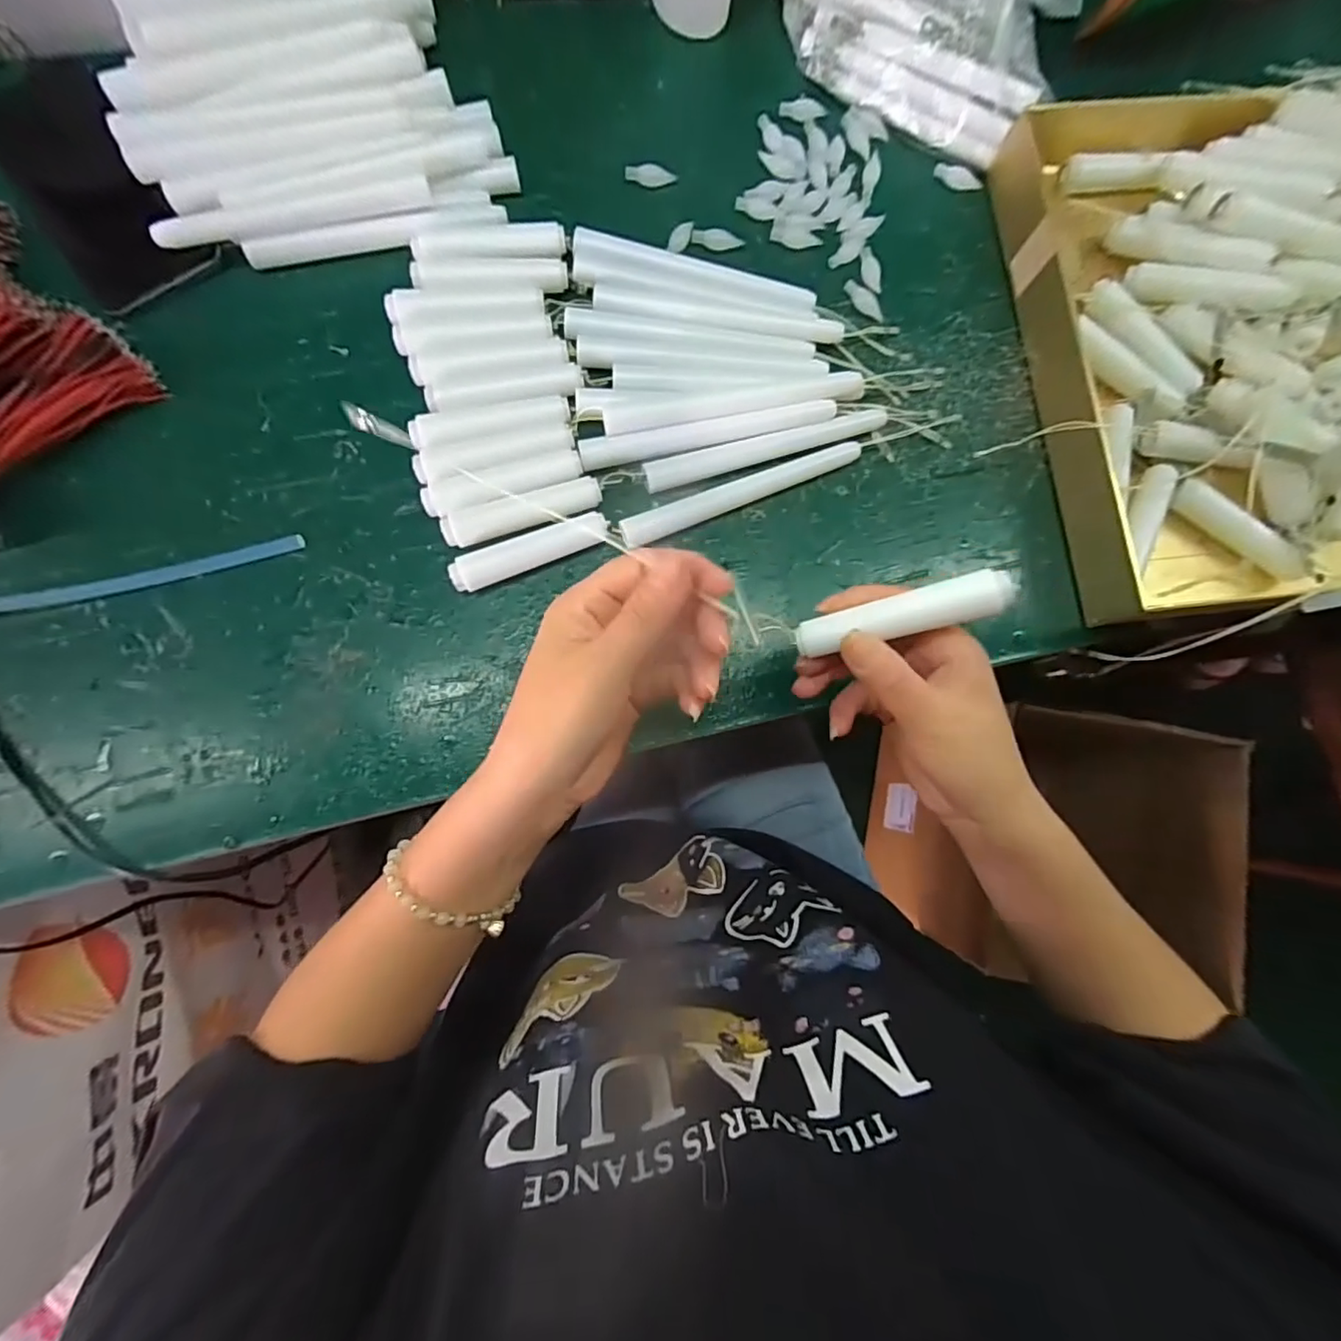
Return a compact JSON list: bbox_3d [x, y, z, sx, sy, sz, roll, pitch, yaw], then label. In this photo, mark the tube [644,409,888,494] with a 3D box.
[{"bbox_3d":[0.057,-0.129,0.343,0.146,0.012,0.014,-15,85,-6],"label":"tube"}]

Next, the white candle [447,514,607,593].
[{"bbox_3d":[-0.077,-0.067,0.324,0.088,0.014,0.016,-23,86,-6],"label":"white candle"}]

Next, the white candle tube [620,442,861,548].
[{"bbox_3d":[0.042,-0.102,0.340,0.147,0.012,0.015,-21,86,-6],"label":"white candle tube"}]

